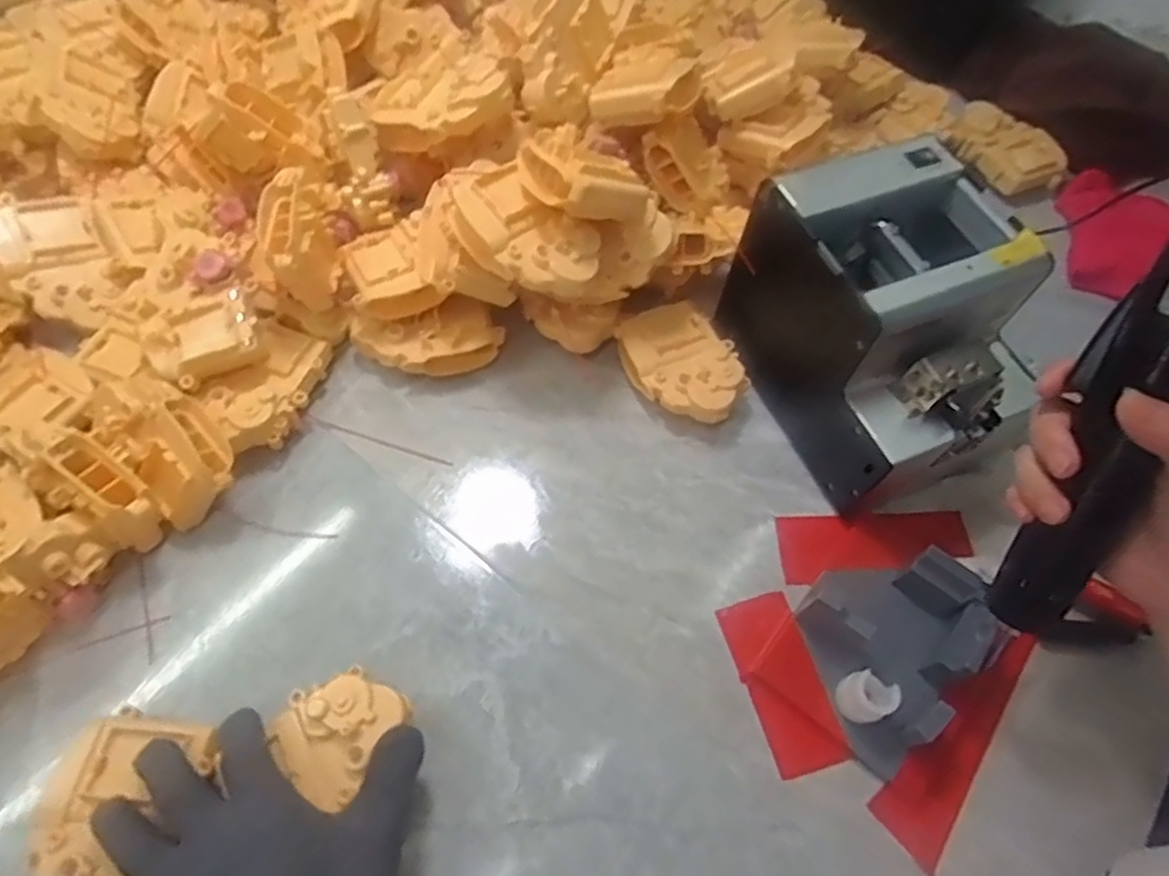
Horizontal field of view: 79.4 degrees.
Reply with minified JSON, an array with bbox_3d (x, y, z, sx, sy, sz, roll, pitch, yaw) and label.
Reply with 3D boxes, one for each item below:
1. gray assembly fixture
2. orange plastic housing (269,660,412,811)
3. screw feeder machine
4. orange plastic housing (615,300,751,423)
[{"bbox_3d":[0.176,0.115,0.413,0.089,0.046,0.128,35,64,15],"label":"gray assembly fixture"},{"bbox_3d":[-0.130,0.148,0.366,0.058,0.013,0.059,32,64,15],"label":"orange plastic housing"},{"bbox_3d":[0.196,-0.070,0.460,0.132,0.147,0.177,-24,65,-16],"label":"screw feeder machine"},{"bbox_3d":[0.071,-0.053,0.508,0.101,0.038,0.075,40,66,17],"label":"orange plastic housing"}]

